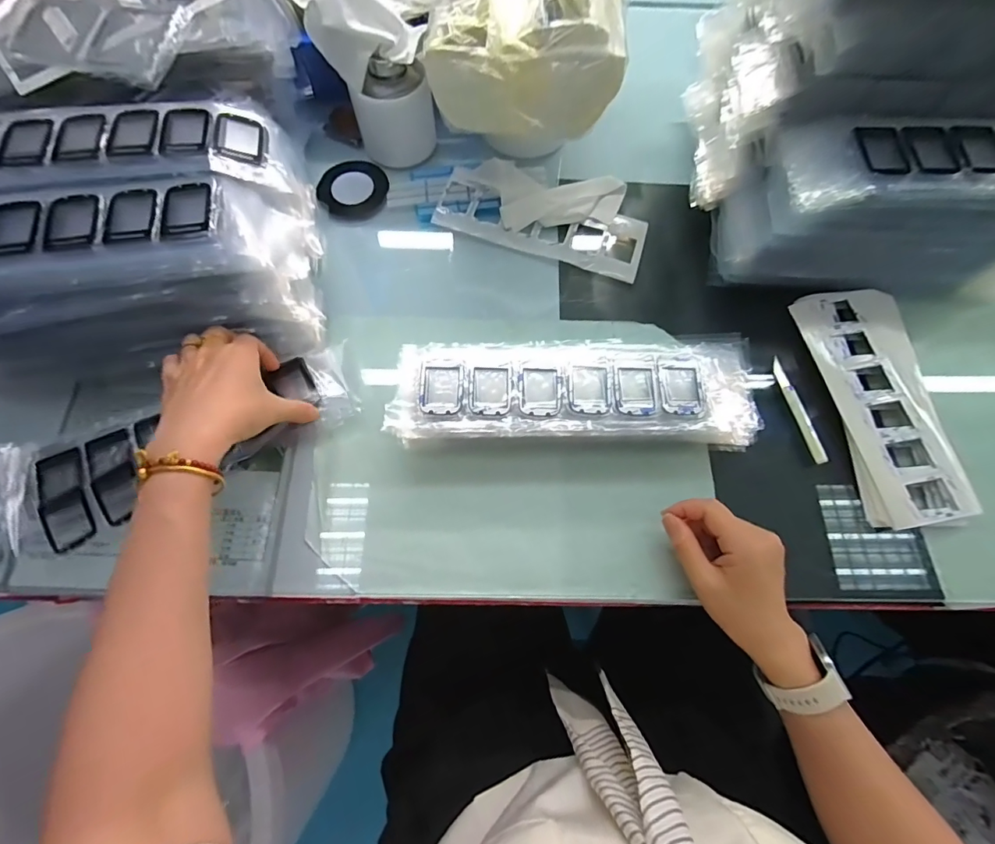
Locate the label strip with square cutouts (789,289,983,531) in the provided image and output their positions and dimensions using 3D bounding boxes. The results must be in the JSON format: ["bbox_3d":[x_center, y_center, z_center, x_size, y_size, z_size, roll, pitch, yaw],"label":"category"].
[{"bbox_3d":[0.368,-0.020,0.429,0.108,0.015,0.231,-4,71,-6],"label":"label strip with square cutouts"}]

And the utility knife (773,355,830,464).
[{"bbox_3d":[0.288,-0.012,0.433,0.011,0.006,0.106,-13,71,-5],"label":"utility knife"}]

